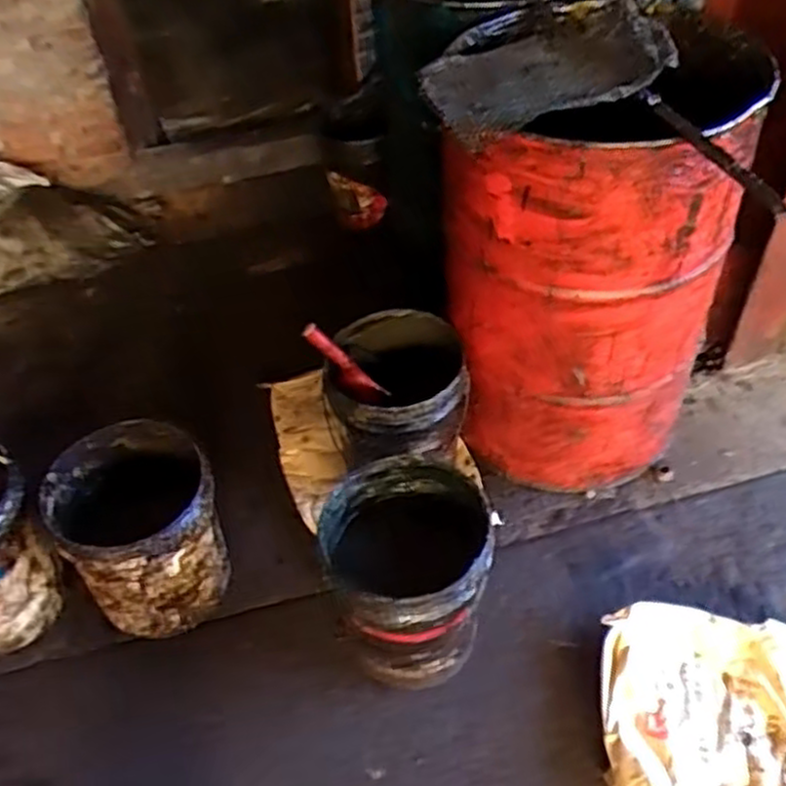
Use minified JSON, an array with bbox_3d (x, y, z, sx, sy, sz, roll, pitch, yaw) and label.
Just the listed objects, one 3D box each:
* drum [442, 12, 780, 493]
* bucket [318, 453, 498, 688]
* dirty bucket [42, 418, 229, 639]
[{"bbox_3d":[0.411,-0.268,1.638,0.558,0.917,0.511,18,51,20],"label":"drum"},{"bbox_3d":[0.028,0.344,1.476,0.286,0.355,0.304,-1,48,1],"label":"bucket"},{"bbox_3d":[-0.508,0.270,1.585,0.300,0.325,0.327,-22,52,-17],"label":"dirty bucket"}]

